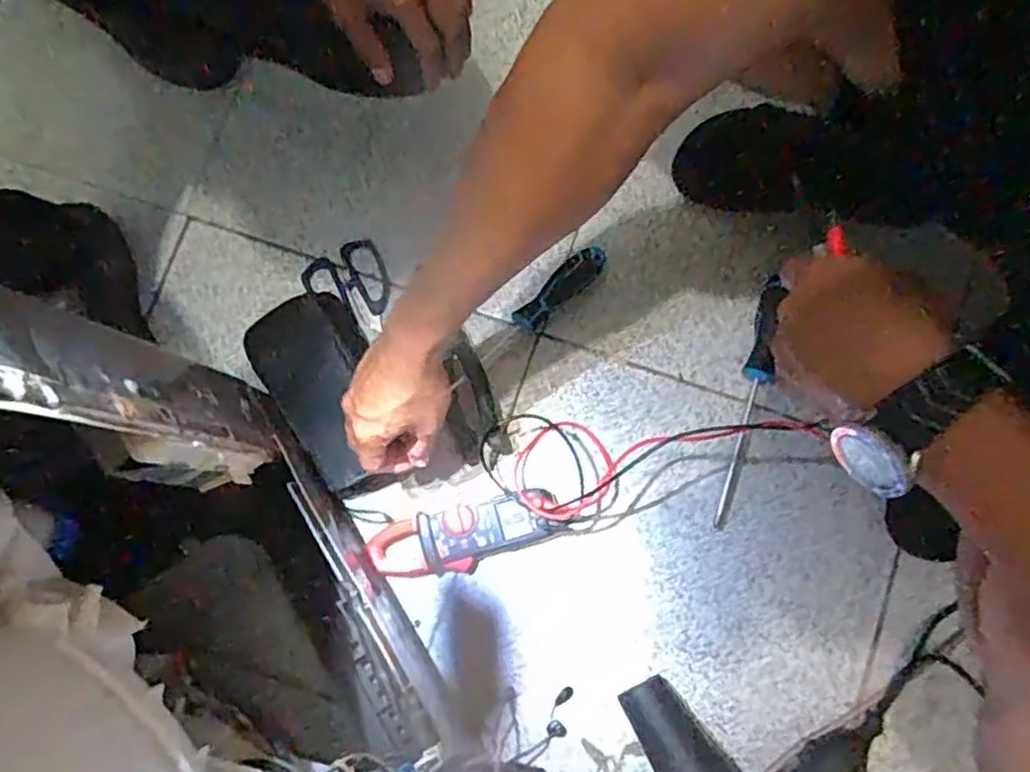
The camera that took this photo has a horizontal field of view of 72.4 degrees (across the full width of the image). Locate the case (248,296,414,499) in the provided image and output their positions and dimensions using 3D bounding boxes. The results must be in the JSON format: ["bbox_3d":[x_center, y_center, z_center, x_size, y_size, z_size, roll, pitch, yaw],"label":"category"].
[{"bbox_3d":[-0.175,0.008,0.681,0.099,0.045,0.198,-31,81,-5],"label":"case"}]

